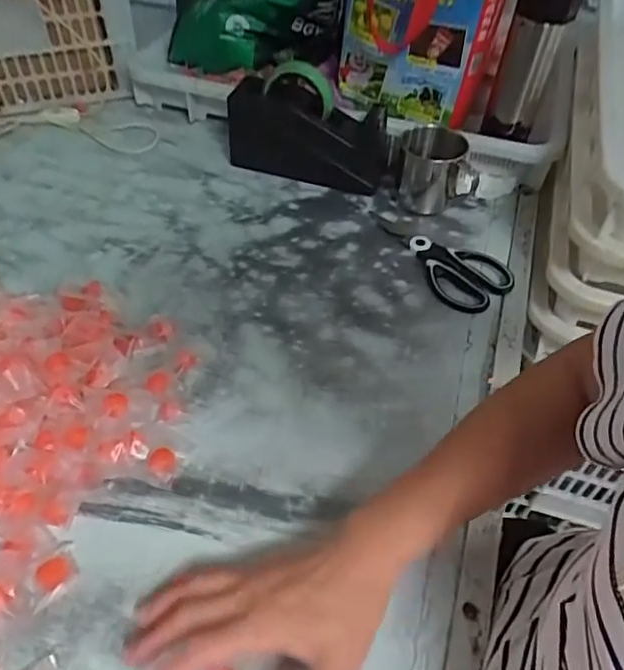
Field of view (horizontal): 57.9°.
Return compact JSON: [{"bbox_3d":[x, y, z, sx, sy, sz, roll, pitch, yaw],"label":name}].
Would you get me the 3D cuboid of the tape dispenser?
[{"bbox_3d":[-0.002,-0.268,0.708,0.199,0.147,0.081,9,48,5],"label":"tape dispenser"}]

